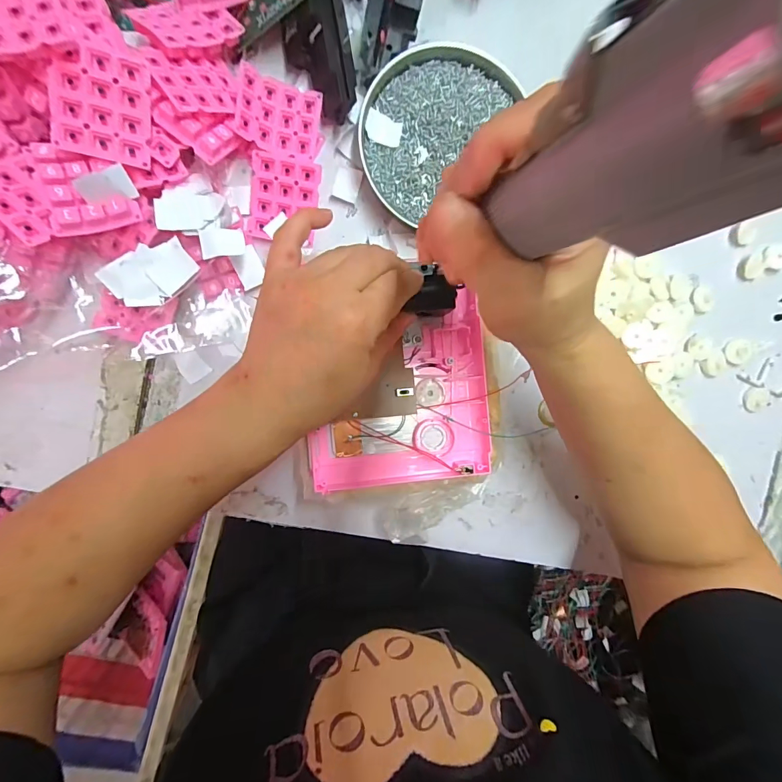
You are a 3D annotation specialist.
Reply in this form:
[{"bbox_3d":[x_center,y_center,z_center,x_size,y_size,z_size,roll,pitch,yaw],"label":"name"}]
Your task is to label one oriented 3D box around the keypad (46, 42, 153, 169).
[{"bbox_3d":[-0.174,-0.172,0.241,0.049,0.005,0.059,0,112,-30],"label":"keypad"}]

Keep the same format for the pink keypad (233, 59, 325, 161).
[{"bbox_3d":[-0.080,-0.199,0.288,0.056,0.008,0.049,6,93,-22],"label":"pink keypad"}]

